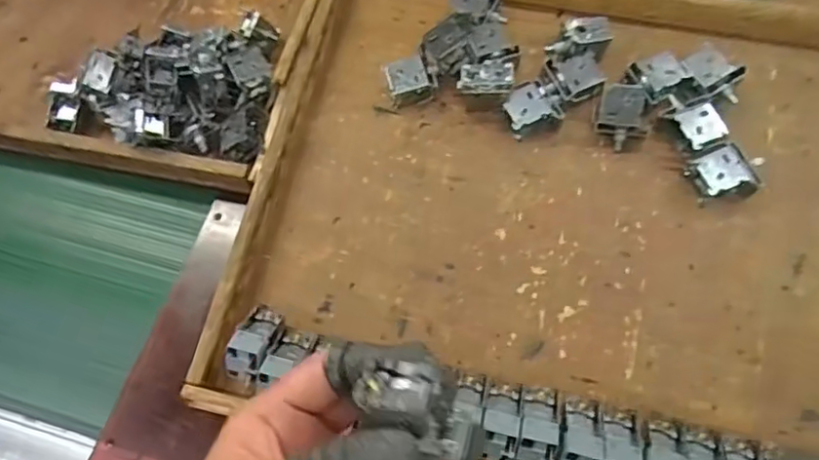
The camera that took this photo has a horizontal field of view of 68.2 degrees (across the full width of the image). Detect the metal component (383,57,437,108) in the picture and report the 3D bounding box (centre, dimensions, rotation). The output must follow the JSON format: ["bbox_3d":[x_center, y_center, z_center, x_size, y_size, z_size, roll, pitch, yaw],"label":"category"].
[{"bbox_3d":[0.000,-0.121,0.494,0.036,0.023,0.028,-14,66,-3],"label":"metal component"}]

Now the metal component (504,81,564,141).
[{"bbox_3d":[0.096,-0.096,0.484,0.041,0.025,0.036,-15,66,-4],"label":"metal component"}]

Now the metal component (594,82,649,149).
[{"bbox_3d":[0.164,-0.088,0.467,0.035,0.024,0.048,-1,99,19],"label":"metal component"}]

